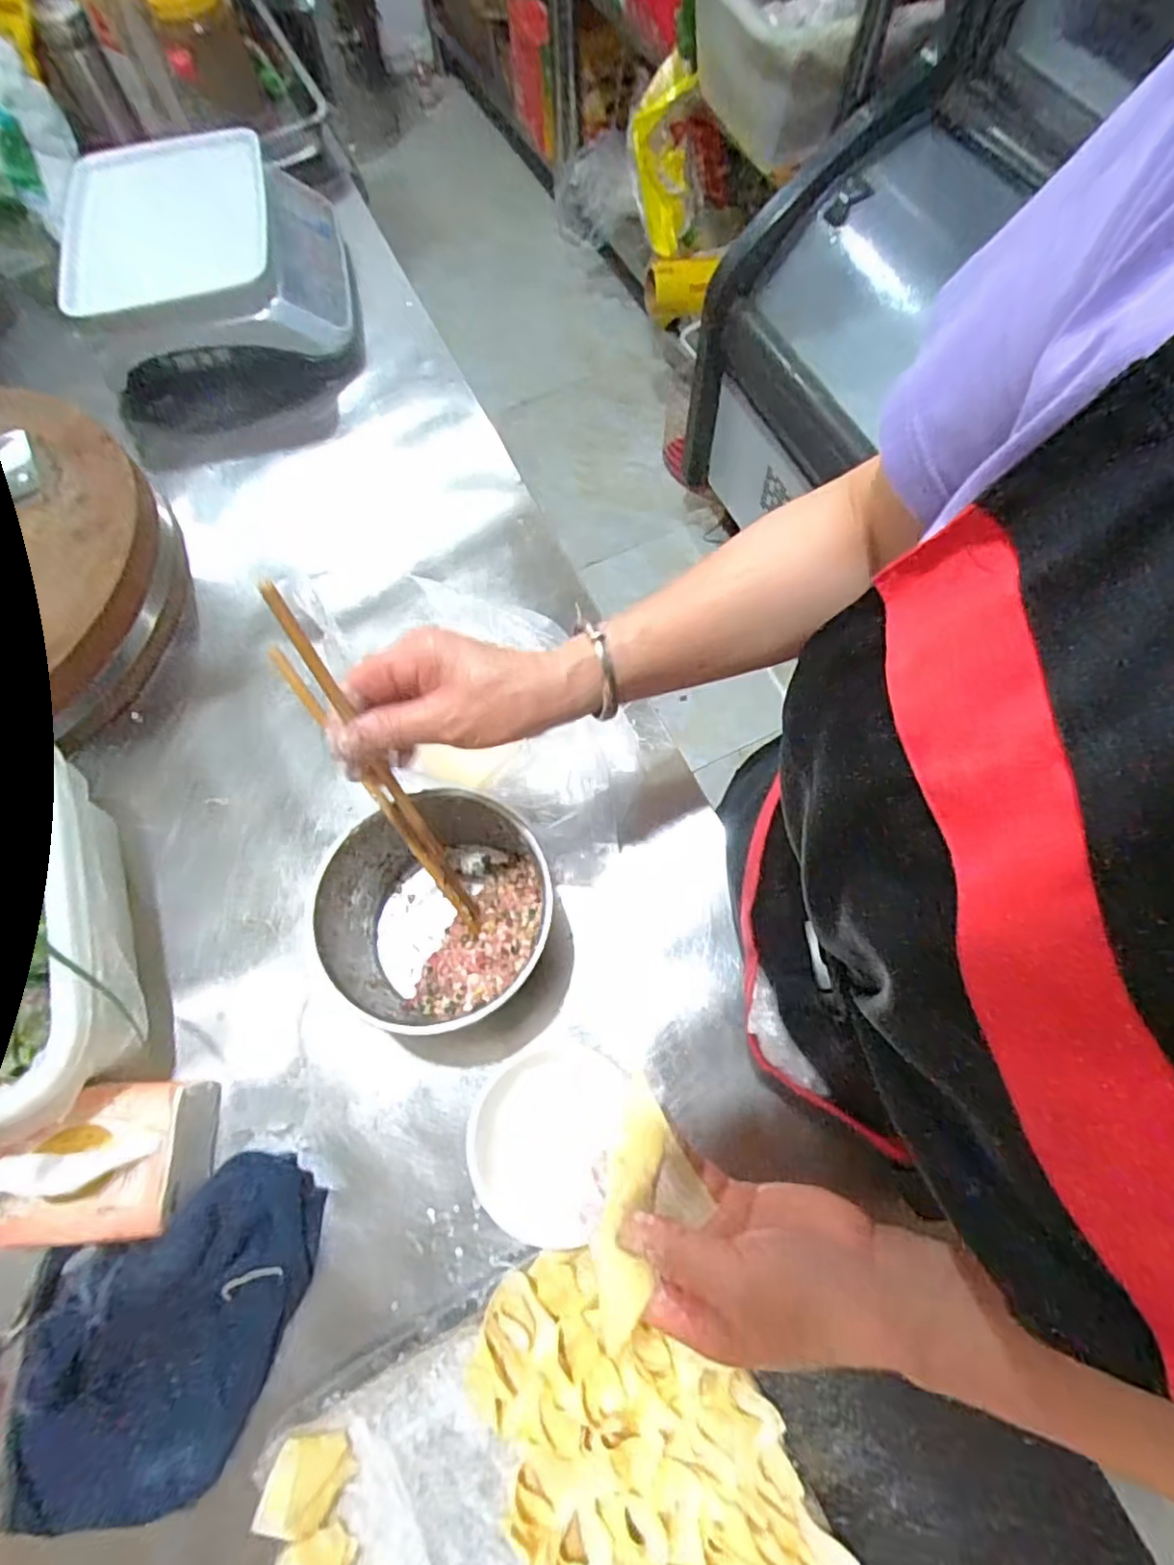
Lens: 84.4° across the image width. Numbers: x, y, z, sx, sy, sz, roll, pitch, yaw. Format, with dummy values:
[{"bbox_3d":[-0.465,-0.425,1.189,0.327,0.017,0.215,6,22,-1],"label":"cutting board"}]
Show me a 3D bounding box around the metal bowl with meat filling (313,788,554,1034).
[{"bbox_3d":[-0.109,0.101,0.485,0.146,0.118,0.152,0,69,1],"label":"metal bowl with meat filling"}]

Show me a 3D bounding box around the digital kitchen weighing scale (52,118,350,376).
[{"bbox_3d":[-0.391,-0.559,0.678,0.246,0.089,0.225,-13,69,-4],"label":"digital kitchen weighing scale"}]

